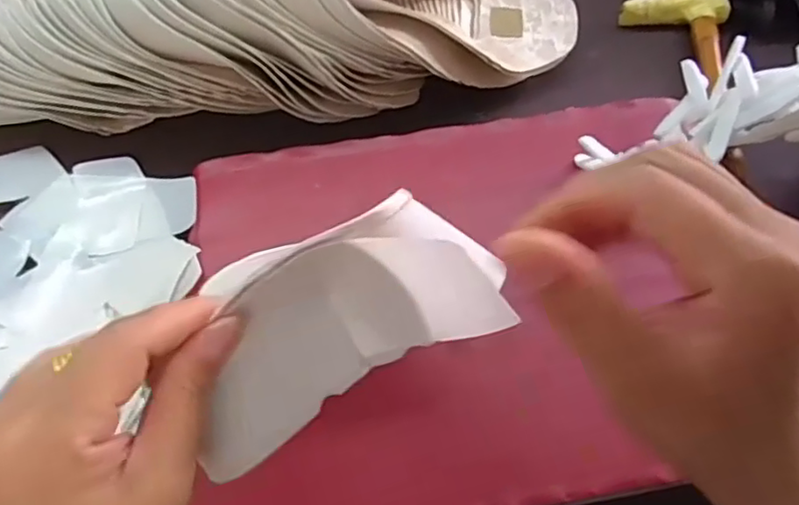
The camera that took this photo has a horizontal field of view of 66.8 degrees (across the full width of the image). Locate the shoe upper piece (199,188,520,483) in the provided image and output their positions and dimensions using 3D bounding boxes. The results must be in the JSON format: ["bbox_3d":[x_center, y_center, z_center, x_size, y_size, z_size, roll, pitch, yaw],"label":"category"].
[{"bbox_3d":[-0.022,0.027,0.232,0.128,0.071,0.043,-22,58,-12],"label":"shoe upper piece"}]

